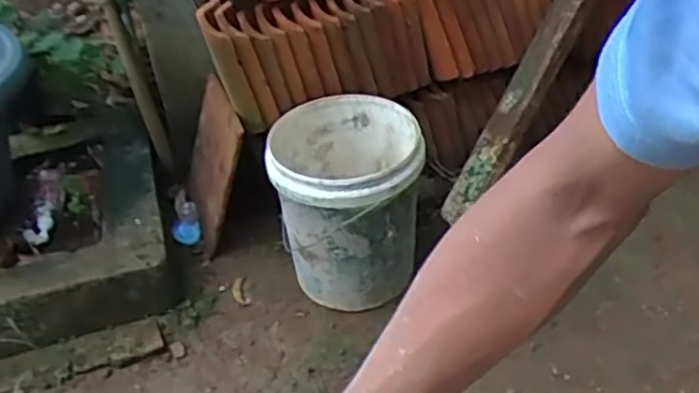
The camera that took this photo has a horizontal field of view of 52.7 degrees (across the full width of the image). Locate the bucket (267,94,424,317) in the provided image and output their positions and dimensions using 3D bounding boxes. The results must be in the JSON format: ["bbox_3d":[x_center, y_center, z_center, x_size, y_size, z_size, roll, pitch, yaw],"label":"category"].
[{"bbox_3d":[-0.001,0.010,1.501,0.289,0.396,0.317,-3,40,2],"label":"bucket"}]

